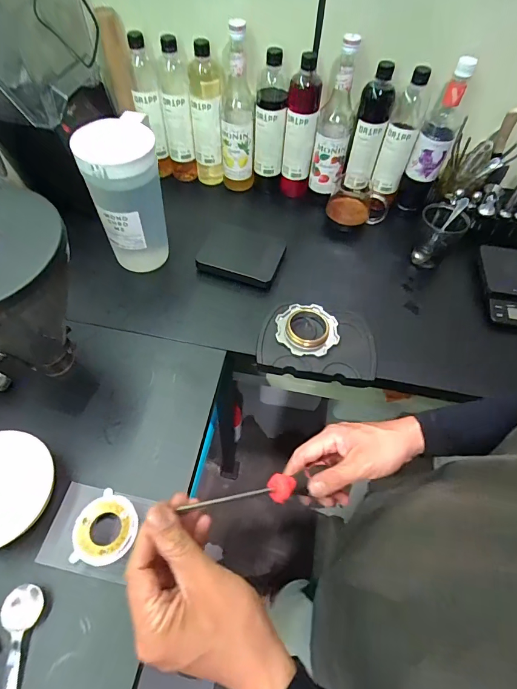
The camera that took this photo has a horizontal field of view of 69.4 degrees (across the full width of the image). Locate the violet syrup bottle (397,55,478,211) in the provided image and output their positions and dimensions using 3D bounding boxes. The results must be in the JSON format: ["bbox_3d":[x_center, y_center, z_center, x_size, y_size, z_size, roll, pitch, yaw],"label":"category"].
[{"bbox_3d":[0.354,-0.404,0.752,0.067,0.266,0.069,26,58,13],"label":"violet syrup bottle"}]

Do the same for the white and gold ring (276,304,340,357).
[{"bbox_3d":[0.088,-0.030,0.665,0.110,0.019,0.103,2,56,-2],"label":"white and gold ring"}]

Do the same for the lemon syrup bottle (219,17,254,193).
[{"bbox_3d":[-0.041,-0.445,0.742,0.071,0.296,0.073,0,56,-3],"label":"lemon syrup bottle"}]

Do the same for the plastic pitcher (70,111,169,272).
[{"bbox_3d":[-0.224,-0.241,0.642,0.122,0.238,0.101,-17,59,-14],"label":"plastic pitcher"}]

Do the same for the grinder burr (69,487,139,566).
[{"bbox_3d":[-0.183,0.220,0.450,0.070,0.011,0.079,9,56,3],"label":"grinder burr"}]

